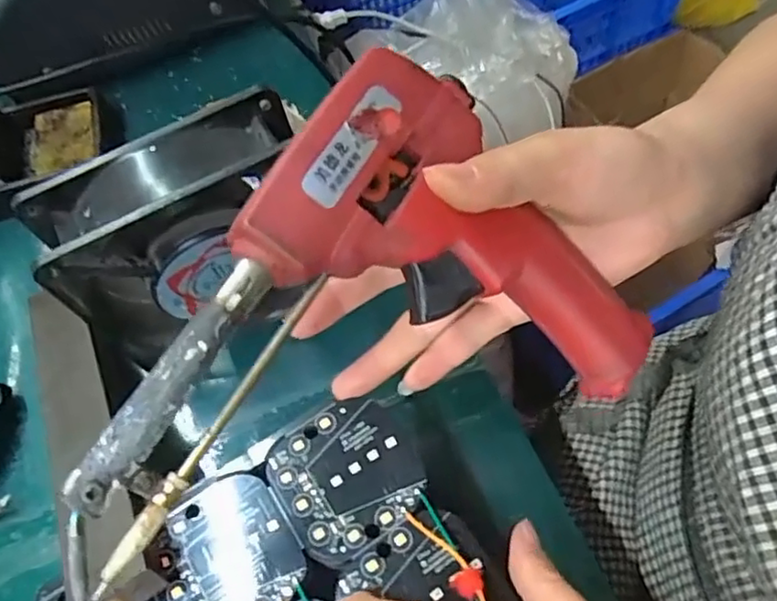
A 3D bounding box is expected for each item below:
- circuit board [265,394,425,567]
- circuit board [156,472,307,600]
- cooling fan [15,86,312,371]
[{"bbox_3d":[-0.014,0.066,0.250,0.057,0.004,0.054,-28,63,-8],"label":"circuit board"},{"bbox_3d":[-0.061,0.096,0.240,0.050,0.004,0.055,-30,63,-8],"label":"circuit board"},{"bbox_3d":[-0.090,-0.024,0.300,0.120,0.112,0.046,-22,63,-16],"label":"cooling fan"}]

